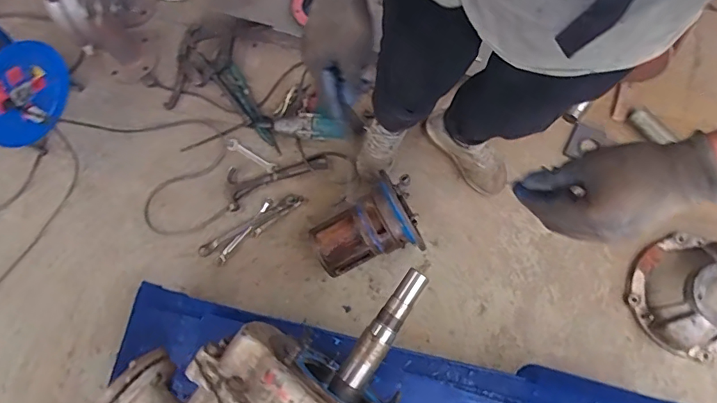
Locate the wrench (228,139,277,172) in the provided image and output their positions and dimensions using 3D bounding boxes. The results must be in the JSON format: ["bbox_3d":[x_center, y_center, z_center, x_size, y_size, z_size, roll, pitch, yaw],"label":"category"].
[{"bbox_3d":[-0.327,-0.140,1.448,0.167,0.010,0.035,30,79,7],"label":"wrench"}]

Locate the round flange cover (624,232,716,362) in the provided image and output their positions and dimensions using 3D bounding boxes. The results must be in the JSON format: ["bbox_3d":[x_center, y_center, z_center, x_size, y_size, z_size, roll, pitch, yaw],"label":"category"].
[{"bbox_3d":[0.885,0.256,1.234,0.284,0.186,0.281,0,77,0],"label":"round flange cover"}]

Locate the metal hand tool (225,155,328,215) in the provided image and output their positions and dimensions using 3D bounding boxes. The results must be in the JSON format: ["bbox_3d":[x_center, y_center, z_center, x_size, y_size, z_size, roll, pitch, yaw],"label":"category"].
[{"bbox_3d":[-0.258,-0.090,1.424,0.315,0.022,0.118,-25,78,-5],"label":"metal hand tool"}]

